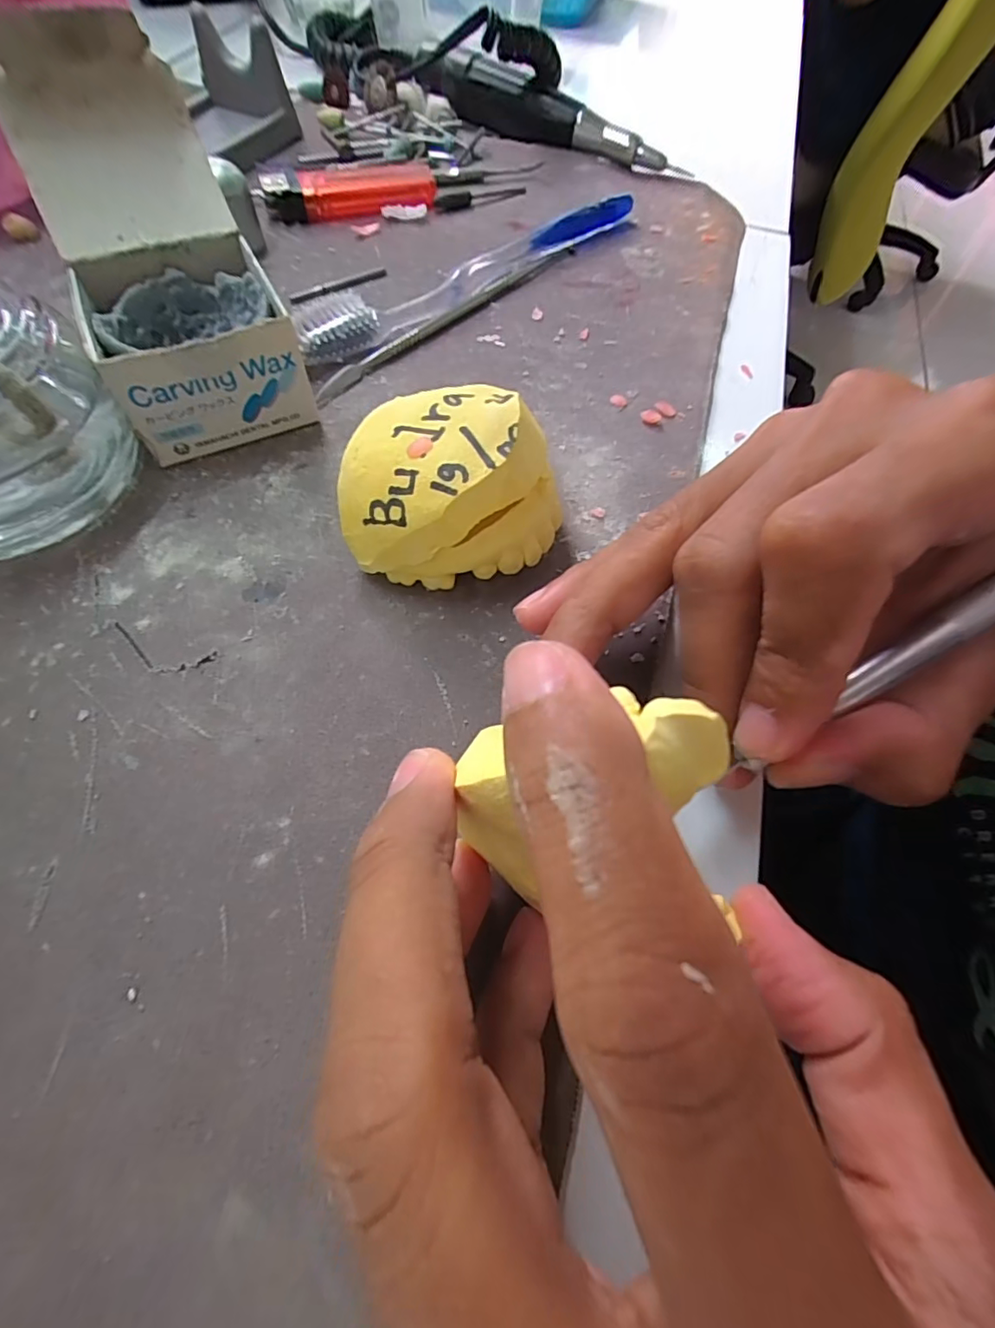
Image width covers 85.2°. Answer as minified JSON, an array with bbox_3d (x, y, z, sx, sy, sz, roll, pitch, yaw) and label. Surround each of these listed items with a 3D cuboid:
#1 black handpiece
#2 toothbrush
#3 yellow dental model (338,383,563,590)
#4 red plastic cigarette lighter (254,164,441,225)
[{"bbox_3d":[0.029,-0.297,0.293,0.147,0.024,0.025,26,63,11],"label":"black handpiece"},{"bbox_3d":[-0.004,-0.167,0.229,0.182,0.013,0.020,-38,69,-21],"label":"toothbrush"},{"bbox_3d":[-0.015,-0.050,0.152,0.059,0.036,0.055,-14,64,-11],"label":"yellow dental model"},{"bbox_3d":[-0.069,-0.223,0.254,0.081,0.013,0.022,-16,63,-12],"label":"red plastic cigarette lighter"}]

